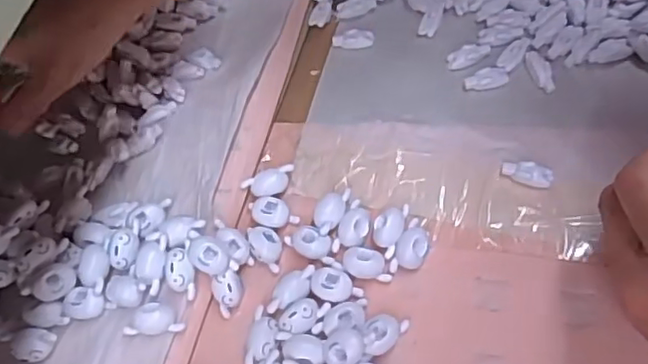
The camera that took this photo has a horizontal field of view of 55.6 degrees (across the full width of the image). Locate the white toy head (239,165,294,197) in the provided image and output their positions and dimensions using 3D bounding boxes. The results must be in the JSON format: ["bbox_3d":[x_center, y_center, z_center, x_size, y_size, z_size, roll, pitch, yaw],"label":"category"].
[{"bbox_3d":[-0.034,0.002,0.388,0.033,0.012,0.016,-24,61,-2],"label":"white toy head"}]

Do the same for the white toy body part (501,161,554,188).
[{"bbox_3d":[0.120,-0.006,0.364,0.029,0.010,0.010,15,64,24],"label":"white toy body part"}]

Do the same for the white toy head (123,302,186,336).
[{"bbox_3d":[-0.094,0.077,0.343,0.033,0.018,0.016,-3,62,10],"label":"white toy head"}]

